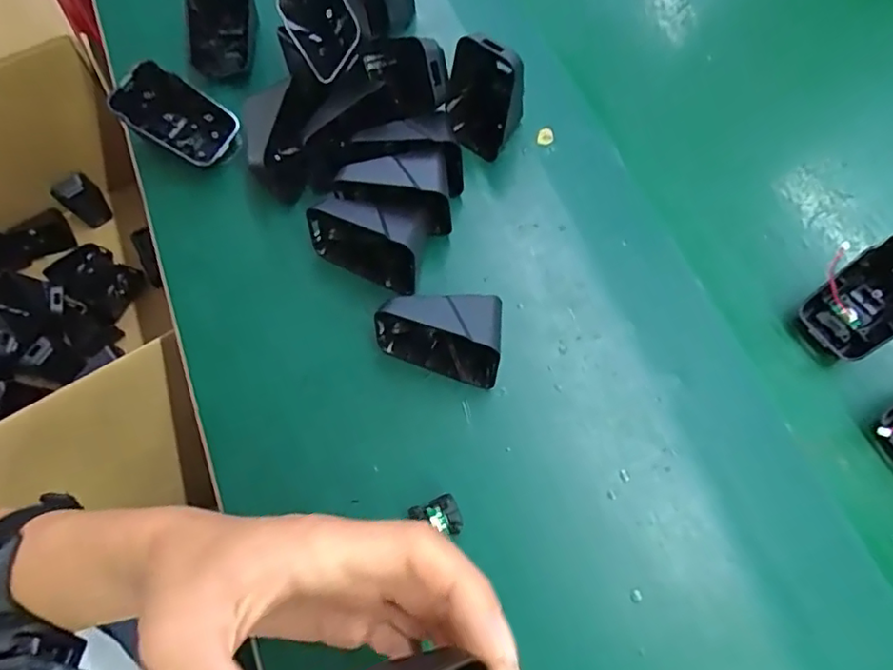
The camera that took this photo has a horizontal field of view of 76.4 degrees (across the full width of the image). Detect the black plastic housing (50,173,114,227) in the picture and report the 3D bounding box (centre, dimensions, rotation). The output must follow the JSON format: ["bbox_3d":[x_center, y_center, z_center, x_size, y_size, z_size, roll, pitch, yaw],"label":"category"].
[{"bbox_3d":[-0.435,-0.159,0.680,0.043,0.068,0.021,-30,72,-12],"label":"black plastic housing"}]

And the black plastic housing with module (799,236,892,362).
[{"bbox_3d":[0.236,-0.023,0.317,0.070,0.024,0.049,-40,82,17],"label":"black plastic housing with module"}]

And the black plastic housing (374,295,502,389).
[{"bbox_3d":[-0.001,-0.007,0.308,0.072,0.044,0.053,18,70,6],"label":"black plastic housing"}]

